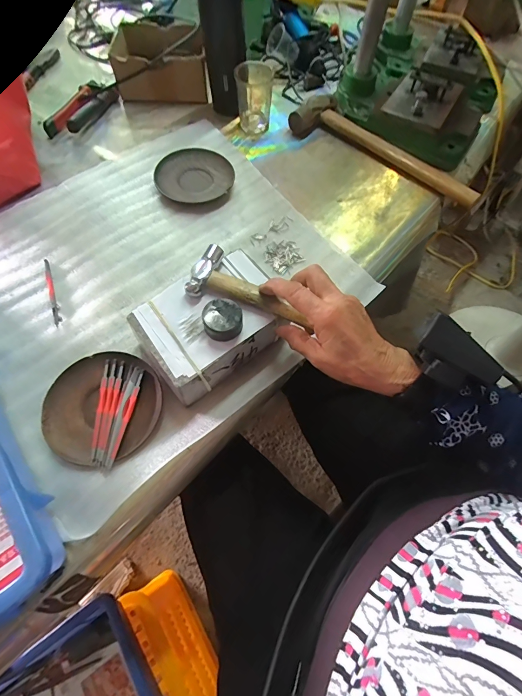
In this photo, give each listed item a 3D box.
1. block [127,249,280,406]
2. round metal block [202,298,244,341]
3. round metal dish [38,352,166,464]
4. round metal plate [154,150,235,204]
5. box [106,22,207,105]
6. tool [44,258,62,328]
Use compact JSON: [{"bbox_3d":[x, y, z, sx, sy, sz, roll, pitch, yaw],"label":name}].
[{"bbox_3d":[-0.048,-0.023,0.375,0.146,0.060,0.107,-35,69,-18],"label":"block"},{"bbox_3d":[-0.037,-0.026,0.335,0.037,0.020,0.038,1,63,-1],"label":"round metal block"},{"bbox_3d":[-0.161,0.059,0.354,0.114,0.012,0.111,1,63,-1],"label":"round metal dish"},{"bbox_3d":[-0.099,-0.254,0.517,0.111,0.017,0.111,1,63,-1],"label":"round metal plate"},{"bbox_3d":[-0.175,-0.498,0.611,0.149,0.070,0.125,-6,63,-5],"label":"box"},{"bbox_3d":[-0.253,-0.068,0.421,0.008,0.006,0.104,-21,65,-12],"label":"tool"}]

